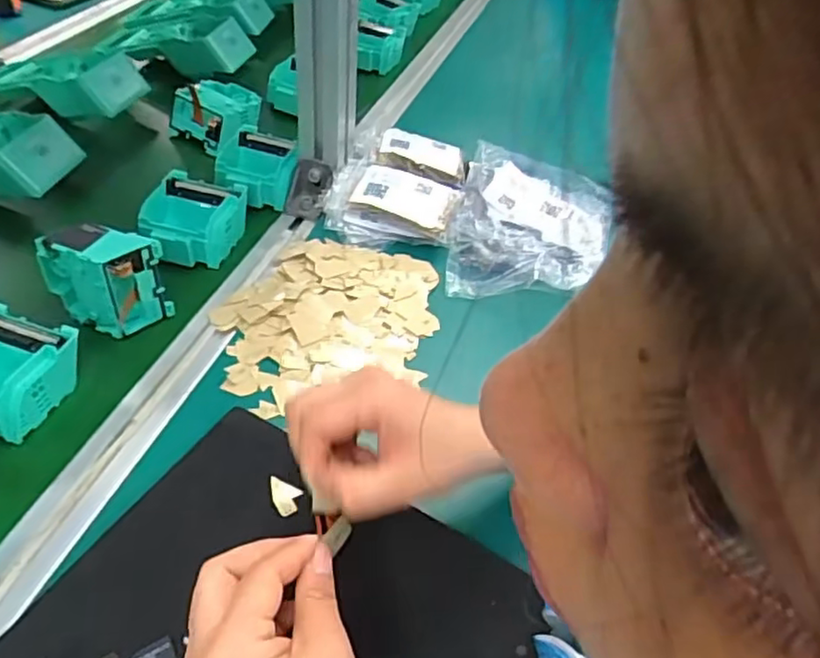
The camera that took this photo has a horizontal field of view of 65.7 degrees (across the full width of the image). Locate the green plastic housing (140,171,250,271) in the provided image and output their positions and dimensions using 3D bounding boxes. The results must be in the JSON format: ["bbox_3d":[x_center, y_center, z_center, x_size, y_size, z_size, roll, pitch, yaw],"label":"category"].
[{"bbox_3d":[-0.189,-0.096,0.560,0.084,0.039,0.089,2,44,-1],"label":"green plastic housing"}]

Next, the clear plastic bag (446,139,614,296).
[{"bbox_3d":[0.119,-0.105,0.600,0.145,0.036,0.206,11,45,9],"label":"clear plastic bag"}]

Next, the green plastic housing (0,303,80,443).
[{"bbox_3d":[-0.275,0.032,0.426,0.076,0.039,0.083,16,46,13],"label":"green plastic housing"}]

